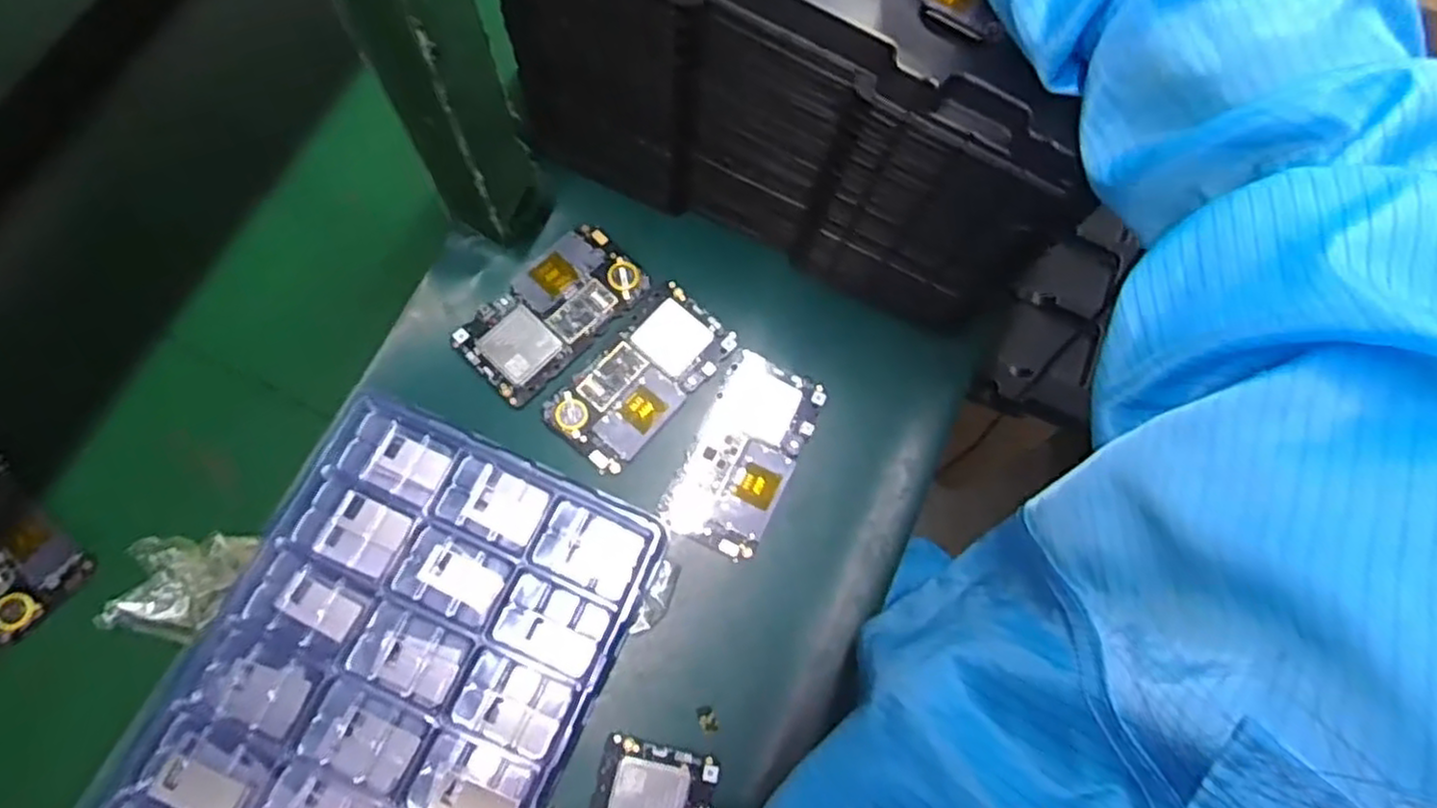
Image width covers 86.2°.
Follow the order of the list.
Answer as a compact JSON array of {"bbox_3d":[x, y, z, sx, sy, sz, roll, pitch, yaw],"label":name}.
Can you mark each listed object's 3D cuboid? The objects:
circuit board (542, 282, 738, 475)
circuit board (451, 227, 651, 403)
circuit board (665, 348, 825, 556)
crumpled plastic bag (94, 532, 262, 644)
[{"bbox_3d":[-0.049,-0.018,0.497,0.060,0.005,0.122,42,76,10],"label":"circuit board"},{"bbox_3d":[-0.109,-0.061,0.506,0.064,0.009,0.124,43,76,11],"label":"circuit board"},{"bbox_3d":[0.016,0.031,0.488,0.063,0.008,0.124,25,74,6],"label":"circuit board"},{"bbox_3d":[-0.305,0.101,0.435,0.052,0.033,0.071,29,74,7],"label":"crumpled plastic bag"}]

